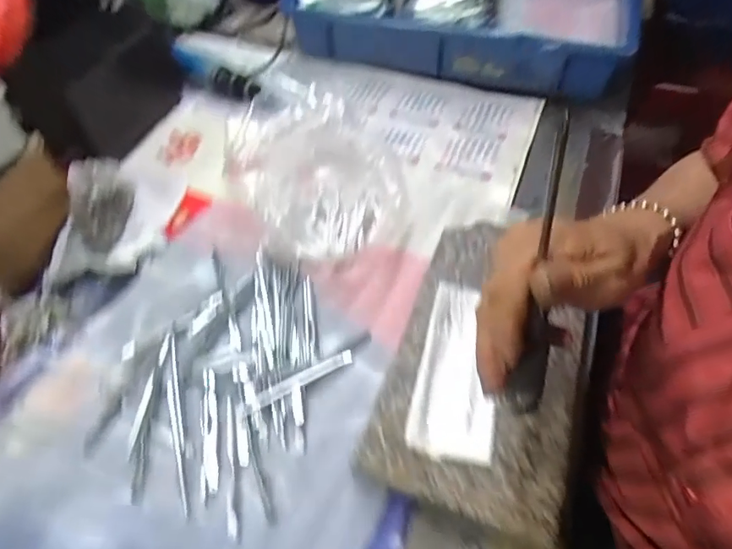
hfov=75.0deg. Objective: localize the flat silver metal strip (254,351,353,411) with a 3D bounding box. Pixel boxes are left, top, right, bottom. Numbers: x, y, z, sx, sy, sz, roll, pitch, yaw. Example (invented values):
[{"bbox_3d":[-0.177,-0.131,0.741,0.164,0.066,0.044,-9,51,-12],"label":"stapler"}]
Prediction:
[{"bbox_3d":[-0.050,0.085,0.386,0.086,0.007,0.011,-26,58,-14],"label":"flat silver metal strip"}]

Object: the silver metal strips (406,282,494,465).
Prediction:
[{"bbox_3d":[0.069,0.066,0.355,0.056,0.009,0.134,11,61,8],"label":"silver metal strips"}]

